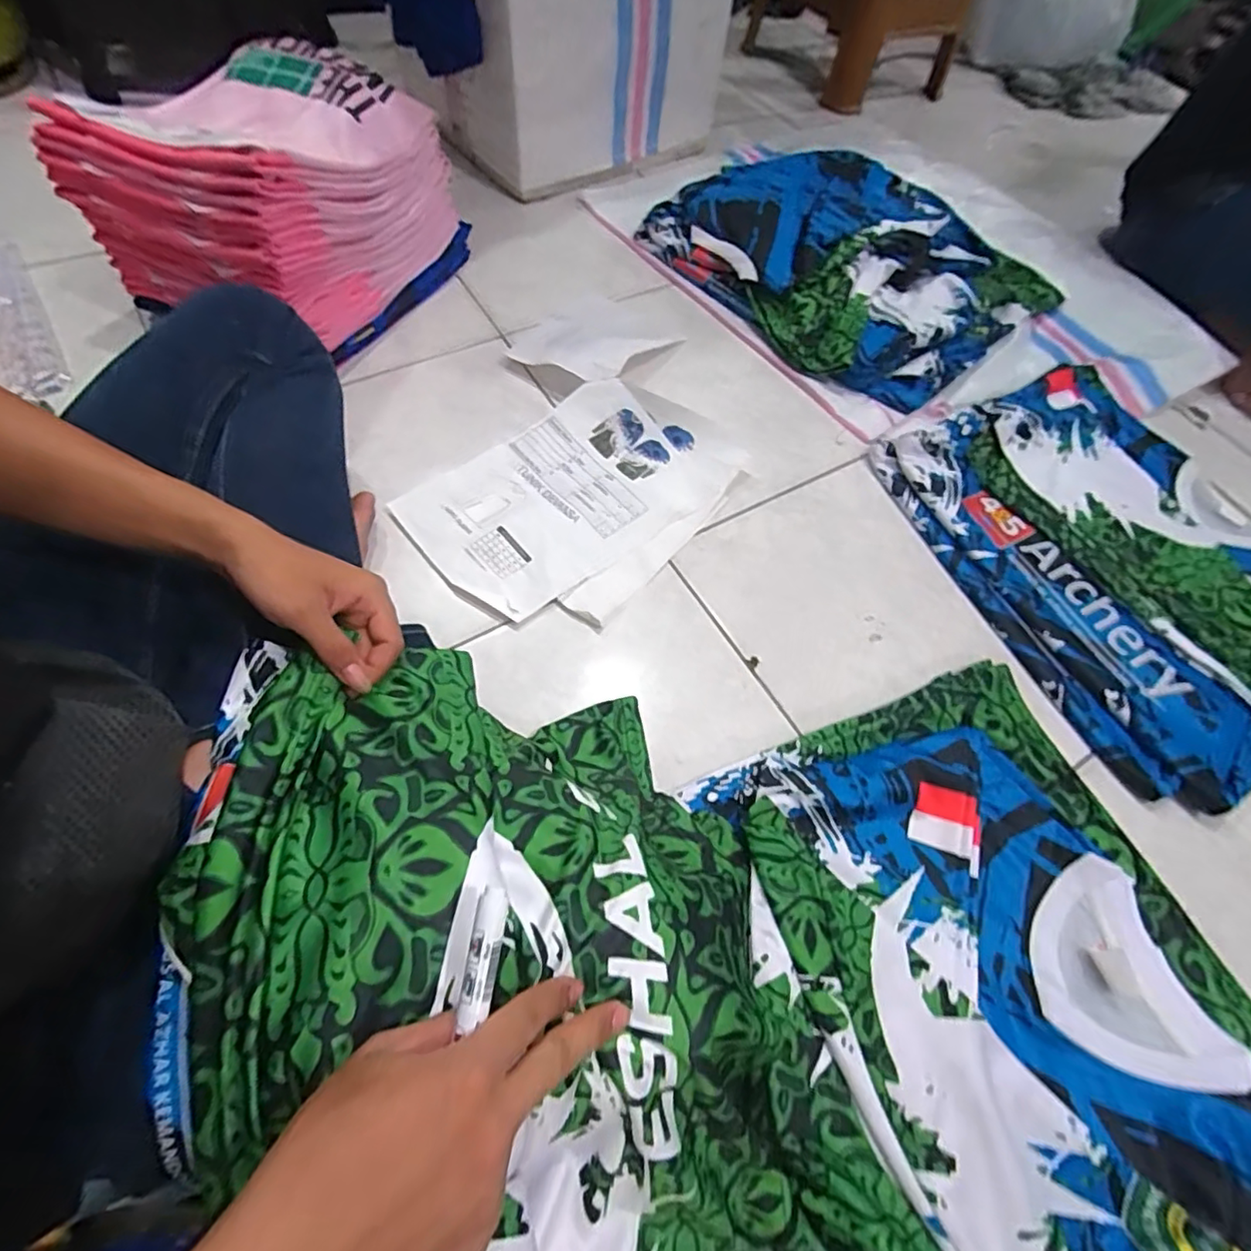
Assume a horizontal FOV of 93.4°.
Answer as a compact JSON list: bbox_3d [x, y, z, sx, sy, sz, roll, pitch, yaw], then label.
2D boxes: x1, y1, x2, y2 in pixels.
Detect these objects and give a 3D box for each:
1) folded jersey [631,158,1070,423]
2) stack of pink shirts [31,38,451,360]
[{"bbox_3d":[0.342,-0.556,0.851,0.441,0.096,0.485,-32,66,-17],"label":"folded jersey"},{"bbox_3d":[-0.415,-0.513,0.698,0.286,0.196,0.304,17,64,3],"label":"stack of pink shirts"}]

